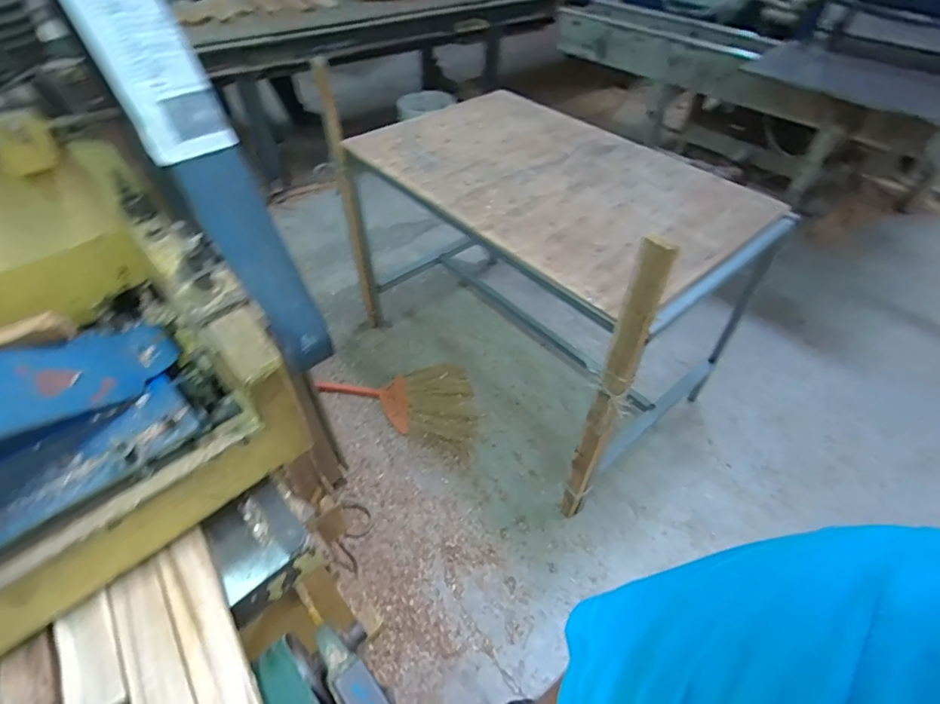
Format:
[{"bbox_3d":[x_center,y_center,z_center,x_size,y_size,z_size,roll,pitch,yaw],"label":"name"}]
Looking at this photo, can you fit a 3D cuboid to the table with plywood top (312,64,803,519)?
[{"bbox_3d":[0.143,-0.308,1.592,0.674,0.870,1.254,-30,56,-28],"label":"table with plywood top"}]

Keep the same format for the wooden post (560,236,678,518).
[{"bbox_3d":[0.301,0.156,1.138,0.066,0.952,0.065,16,50,13],"label":"wooden post"}]

